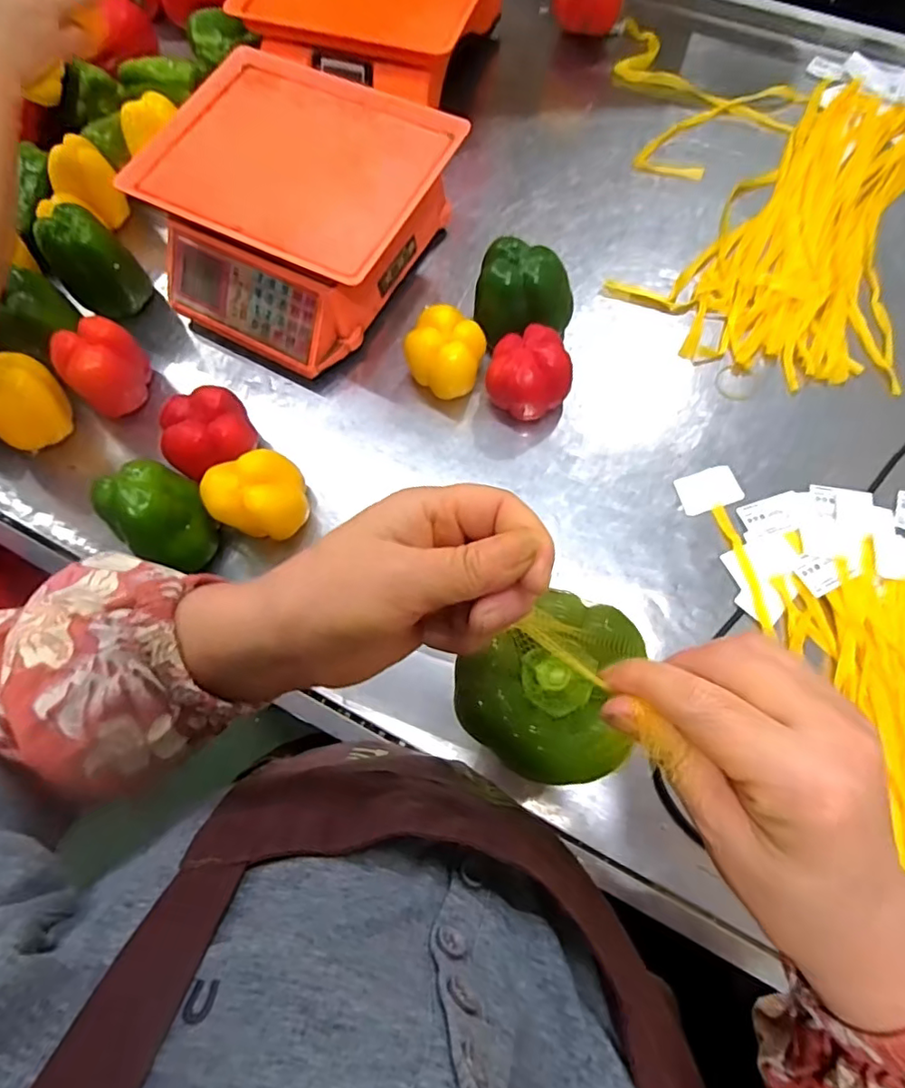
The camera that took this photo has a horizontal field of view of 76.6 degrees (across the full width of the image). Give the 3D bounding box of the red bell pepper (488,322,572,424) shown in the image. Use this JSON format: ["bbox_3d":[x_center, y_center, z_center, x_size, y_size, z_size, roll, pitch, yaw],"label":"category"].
[{"bbox_3d":[0.080,-0.174,0.600,0.083,0.071,0.079,4,71,4],"label":"red bell pepper"}]

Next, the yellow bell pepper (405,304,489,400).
[{"bbox_3d":[-0.007,-0.195,0.608,0.074,0.073,0.075,-1,71,2],"label":"yellow bell pepper"}]

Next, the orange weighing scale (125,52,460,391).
[{"bbox_3d":[-0.174,-0.358,0.640,0.280,0.128,0.285,29,75,12],"label":"orange weighing scale"}]

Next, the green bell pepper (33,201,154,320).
[{"bbox_3d":[-0.394,-0.302,0.636,0.057,0.113,0.075,33,76,13],"label":"green bell pepper"}]

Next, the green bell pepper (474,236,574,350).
[{"bbox_3d":[0.069,-0.260,0.616,0.097,0.090,0.088,-29,72,-7],"label":"green bell pepper"}]

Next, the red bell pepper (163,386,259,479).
[{"bbox_3d":[-0.234,-0.098,0.576,0.078,0.088,0.078,-1,71,2],"label":"red bell pepper"}]

